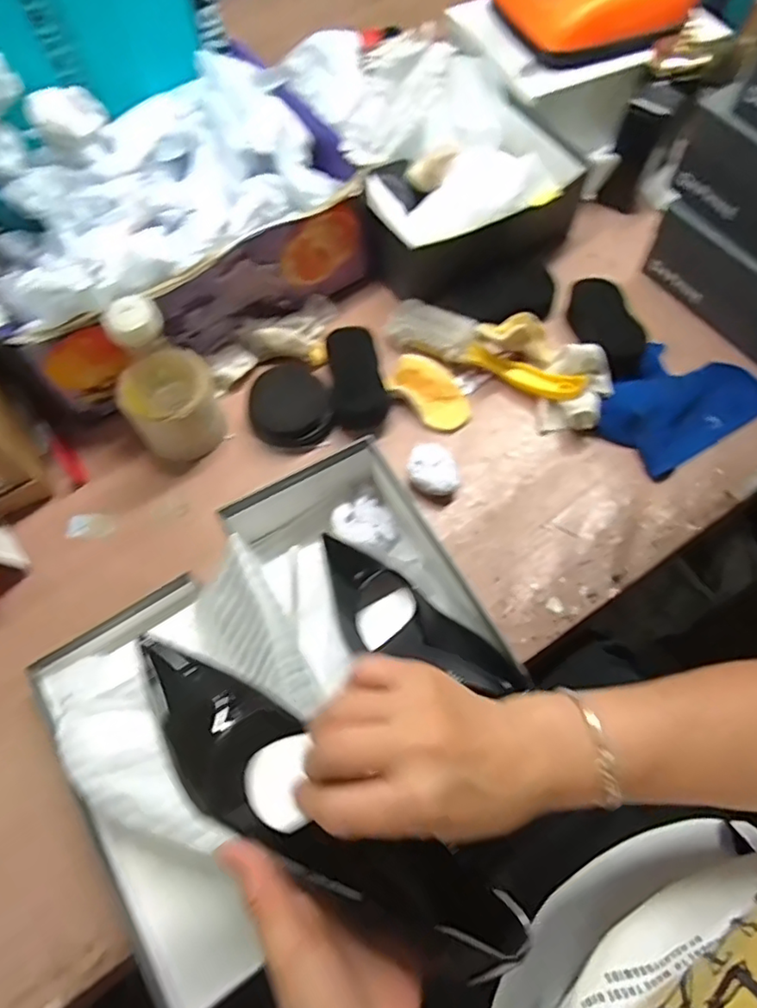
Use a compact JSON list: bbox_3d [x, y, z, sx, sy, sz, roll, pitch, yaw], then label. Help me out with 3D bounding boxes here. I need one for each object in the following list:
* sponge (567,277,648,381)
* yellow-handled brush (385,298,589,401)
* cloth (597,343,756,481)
[{"bbox_3d":[0.259,-0.201,0.667,0.062,0.049,0.124,-29,81,-11],"label":"sponge"},{"bbox_3d":[0.117,-0.165,0.667,0.230,0.037,0.053,28,69,13],"label":"yellow-handled brush"},{"bbox_3d":[0.326,-0.119,0.643,0.183,0.029,0.125,-31,69,-12],"label":"cloth"}]

